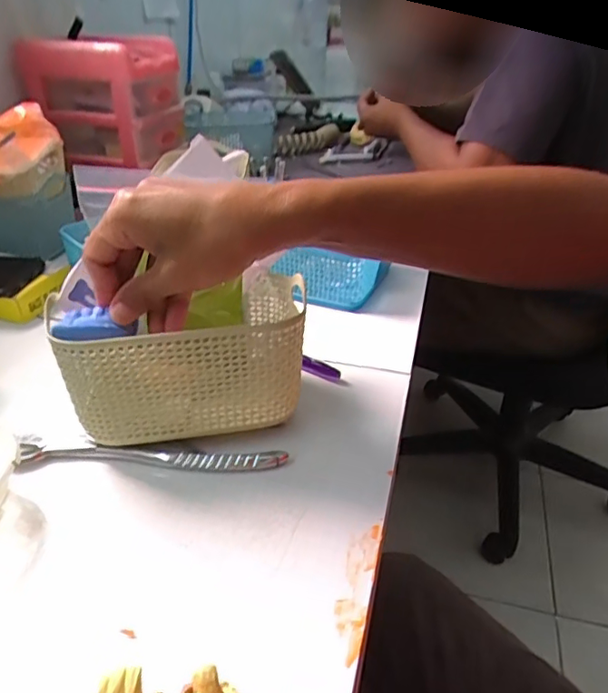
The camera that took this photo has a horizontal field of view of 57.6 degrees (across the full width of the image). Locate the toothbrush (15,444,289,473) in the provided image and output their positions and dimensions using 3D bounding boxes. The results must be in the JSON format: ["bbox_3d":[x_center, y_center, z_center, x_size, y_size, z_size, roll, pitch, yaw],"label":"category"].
[{"bbox_3d":[-0.103,0.075,0.374,0.180,0.012,0.015,2,33,2],"label":"toothbrush"}]

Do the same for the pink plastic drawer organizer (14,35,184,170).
[{"bbox_3d":[-0.286,-0.339,0.775,0.188,0.156,0.138,6,33,7],"label":"pink plastic drawer organizer"}]

